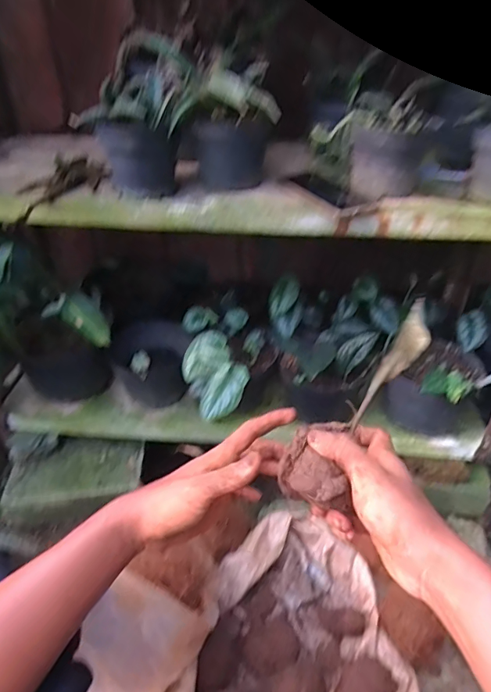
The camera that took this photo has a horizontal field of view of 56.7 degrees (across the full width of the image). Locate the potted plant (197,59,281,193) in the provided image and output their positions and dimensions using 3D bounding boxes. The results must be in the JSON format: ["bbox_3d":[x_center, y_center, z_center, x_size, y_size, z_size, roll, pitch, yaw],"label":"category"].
[{"bbox_3d":[-0.015,-0.301,0.652,0.108,0.162,0.171,-3,37,-1],"label":"potted plant"}]

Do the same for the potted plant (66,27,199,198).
[{"bbox_3d":[-0.154,-0.333,0.665,0.163,0.181,0.154,-6,38,-5],"label":"potted plant"}]

